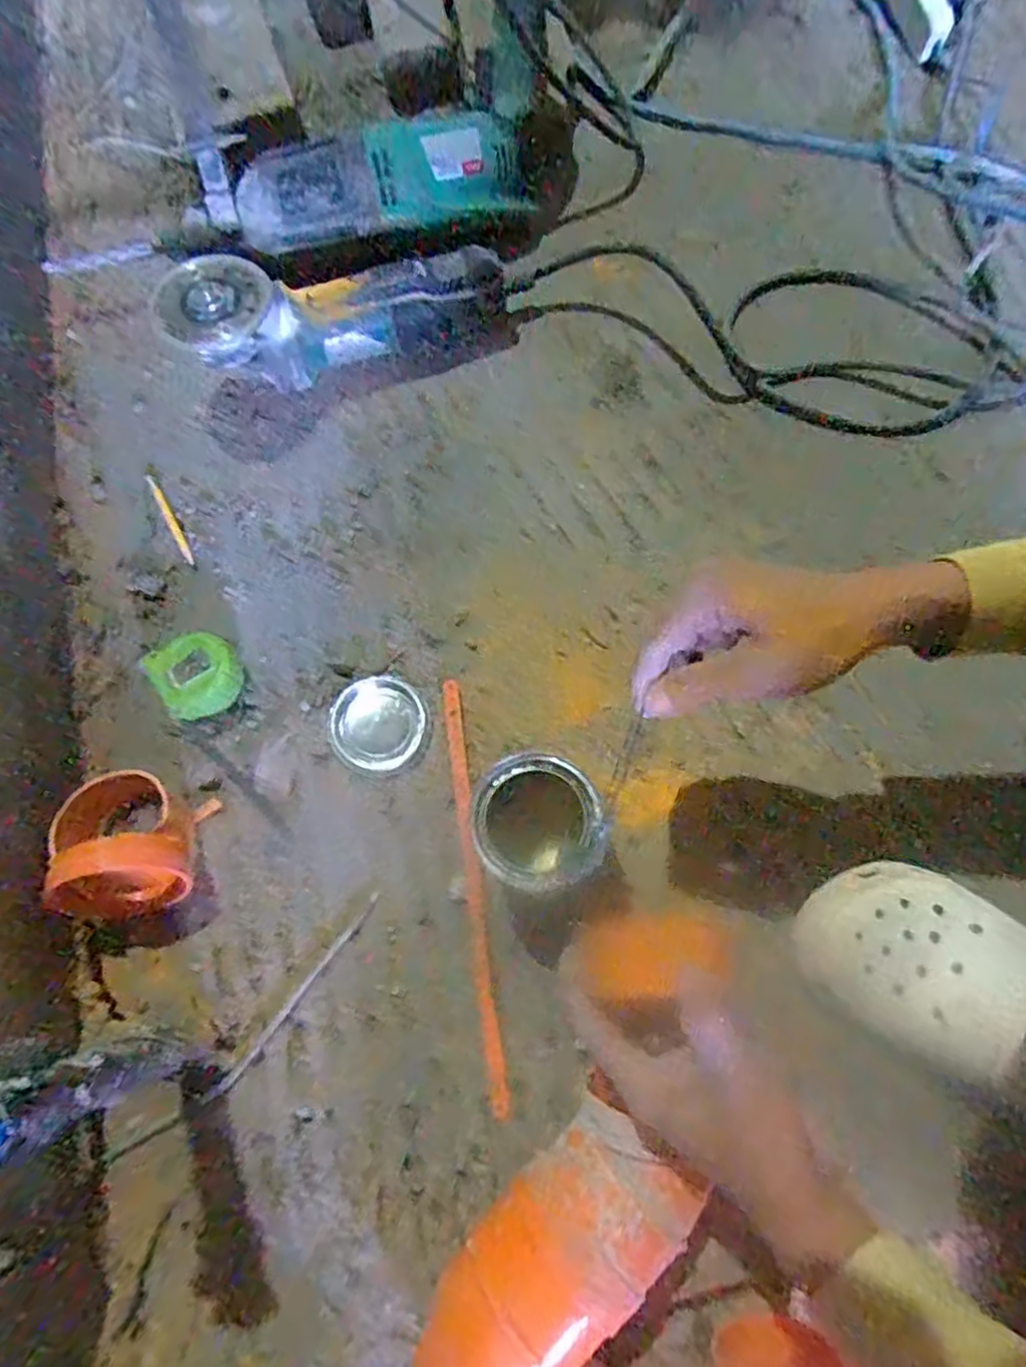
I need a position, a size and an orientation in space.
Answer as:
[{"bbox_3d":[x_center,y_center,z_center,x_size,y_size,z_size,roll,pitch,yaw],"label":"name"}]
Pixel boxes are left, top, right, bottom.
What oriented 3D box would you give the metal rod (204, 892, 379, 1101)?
[{"bbox_3d":[-0.154,0.223,0.506,0.008,0.006,0.173,37,79,12],"label":"metal rod"}]

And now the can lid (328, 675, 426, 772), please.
[{"bbox_3d":[-0.106,0.030,0.556,0.073,0.007,0.071,-1,74,3],"label":"can lid"}]

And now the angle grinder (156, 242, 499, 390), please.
[{"bbox_3d":[-0.145,-0.308,0.606,0.281,0.093,0.082,-12,74,0],"label":"angle grinder"}]

